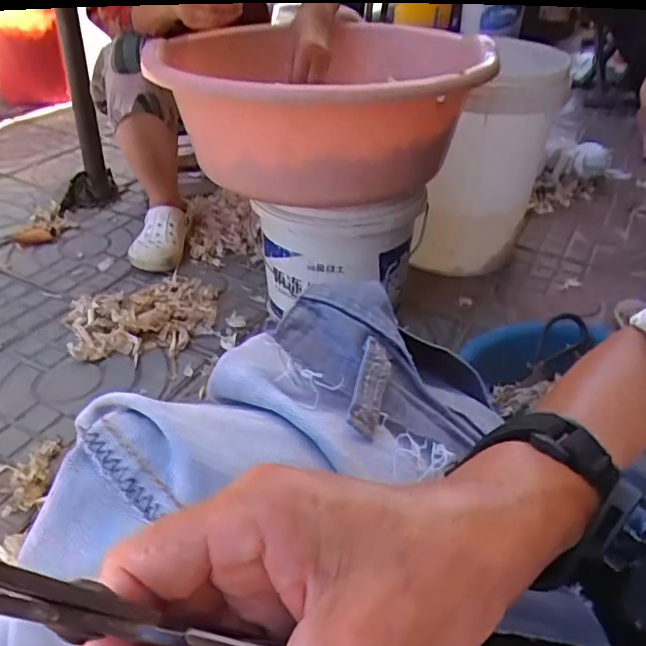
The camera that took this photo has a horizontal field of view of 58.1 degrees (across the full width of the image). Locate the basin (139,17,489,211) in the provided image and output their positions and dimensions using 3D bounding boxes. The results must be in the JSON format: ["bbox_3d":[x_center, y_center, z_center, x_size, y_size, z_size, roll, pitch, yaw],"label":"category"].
[{"bbox_3d":[-0.015,-0.288,0.783,0.405,0.178,0.379,-4,39,-11],"label":"basin"}]

